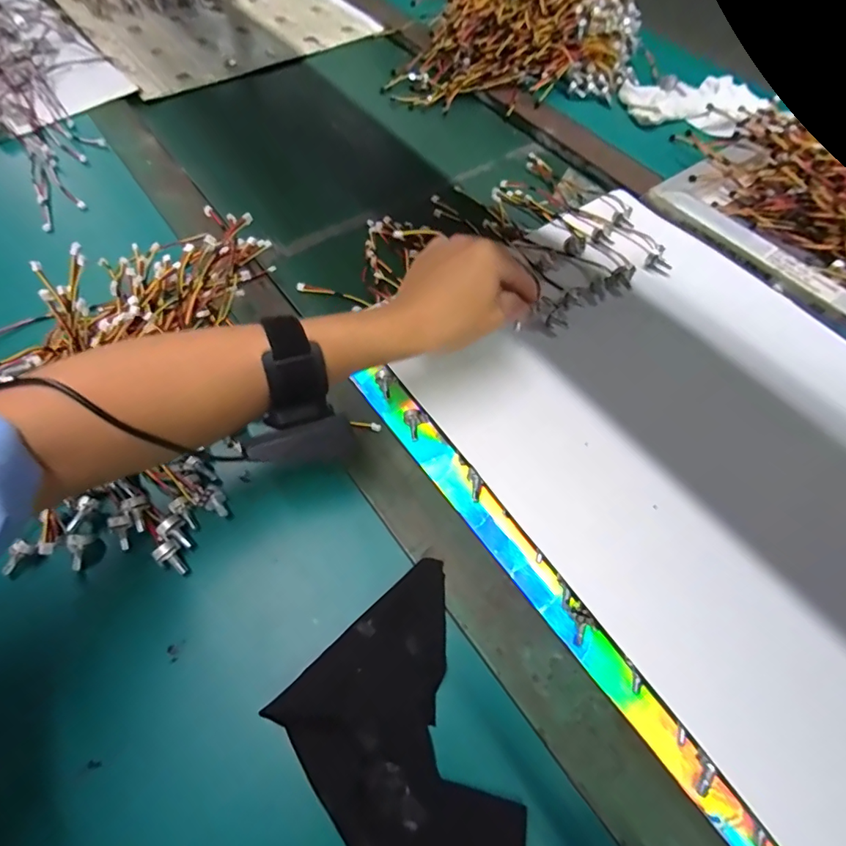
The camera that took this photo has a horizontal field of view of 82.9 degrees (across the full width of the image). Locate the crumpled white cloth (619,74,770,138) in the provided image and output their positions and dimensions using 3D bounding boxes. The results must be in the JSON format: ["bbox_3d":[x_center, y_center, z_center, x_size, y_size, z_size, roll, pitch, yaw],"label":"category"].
[{"bbox_3d":[0.367,-0.428,0.643,0.177,0.026,0.120,-8,61,-6],"label":"crumpled white cloth"}]

